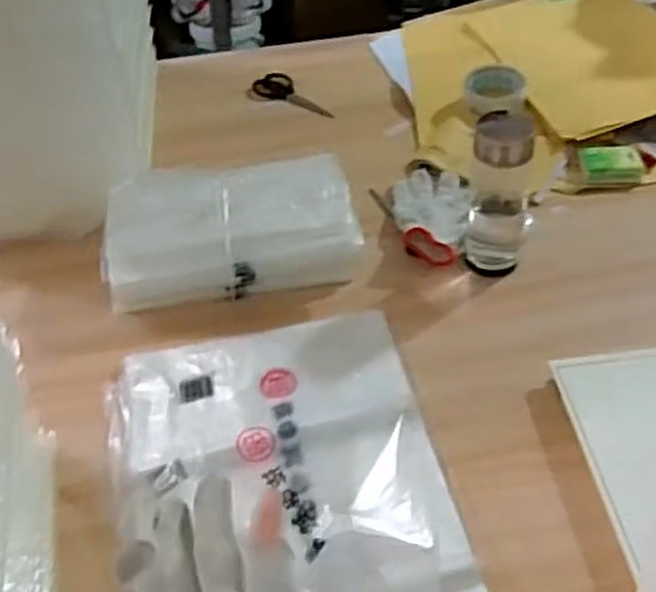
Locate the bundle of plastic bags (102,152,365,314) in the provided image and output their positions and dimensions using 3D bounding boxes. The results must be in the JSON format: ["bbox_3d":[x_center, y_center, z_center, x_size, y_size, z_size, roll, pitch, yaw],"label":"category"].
[{"bbox_3d":[-0.113,-0.076,0.929,0.295,0.108,0.143,-5,44,-1],"label":"bundle of plastic bags"}]

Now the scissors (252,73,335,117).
[{"bbox_3d":[-0.052,-0.326,1.271,0.158,0.011,0.061,28,53,29],"label":"scissors"}]

